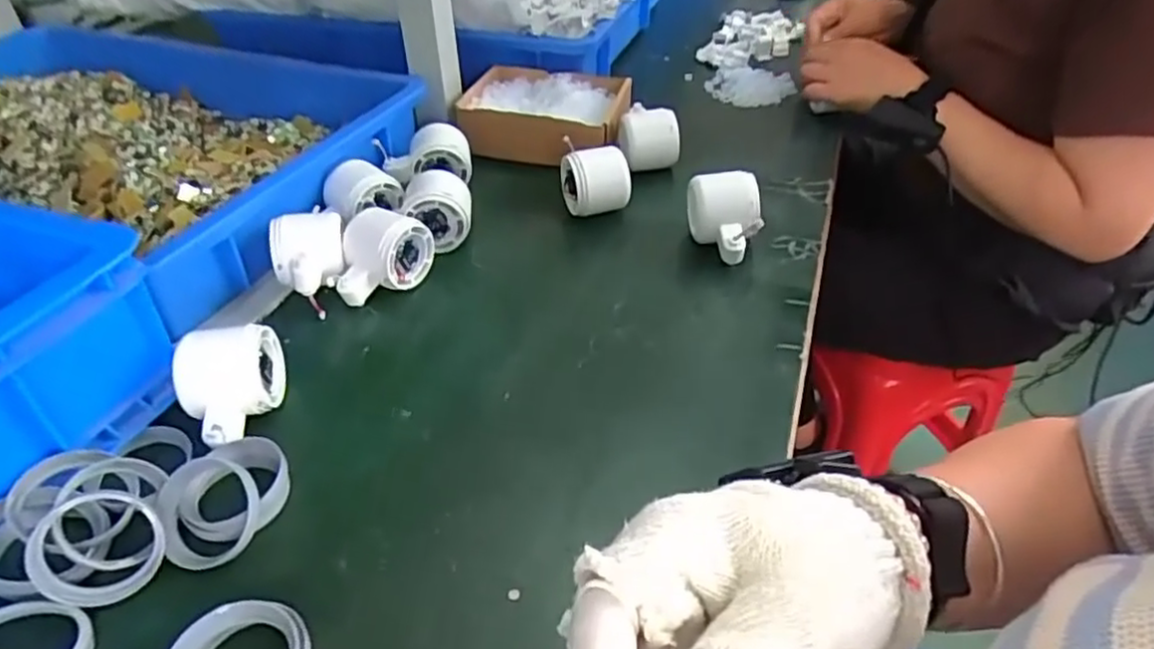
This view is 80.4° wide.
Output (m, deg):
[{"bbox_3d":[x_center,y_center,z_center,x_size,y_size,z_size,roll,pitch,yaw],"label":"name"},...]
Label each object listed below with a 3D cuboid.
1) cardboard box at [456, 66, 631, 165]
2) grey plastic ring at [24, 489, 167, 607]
[{"bbox_3d":[-0.035,-0.237,0.776,0.175,0.052,0.148,11,41,11],"label":"cardboard box"},{"bbox_3d":[-0.254,0.118,0.362,0.059,0.016,0.058,3,83,-24],"label":"grey plastic ring"}]

